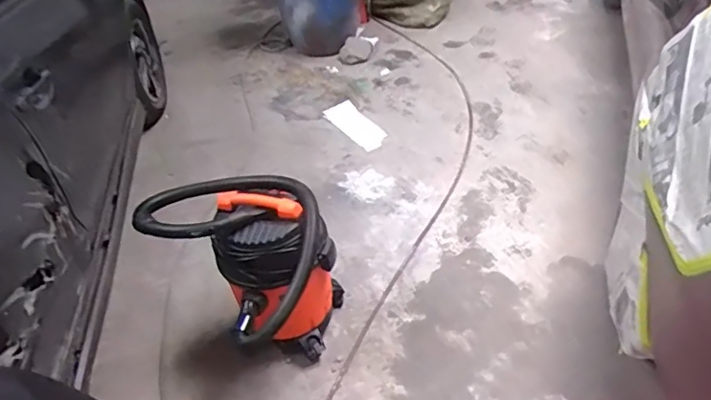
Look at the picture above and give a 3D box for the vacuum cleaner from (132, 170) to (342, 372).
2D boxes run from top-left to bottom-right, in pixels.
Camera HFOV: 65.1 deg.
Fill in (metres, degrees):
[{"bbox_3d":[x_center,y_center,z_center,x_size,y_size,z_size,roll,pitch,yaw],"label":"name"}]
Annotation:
[{"bbox_3d":[-0.296,0.208,1.613,0.469,0.524,0.429,-3,40,3],"label":"vacuum cleaner"}]

